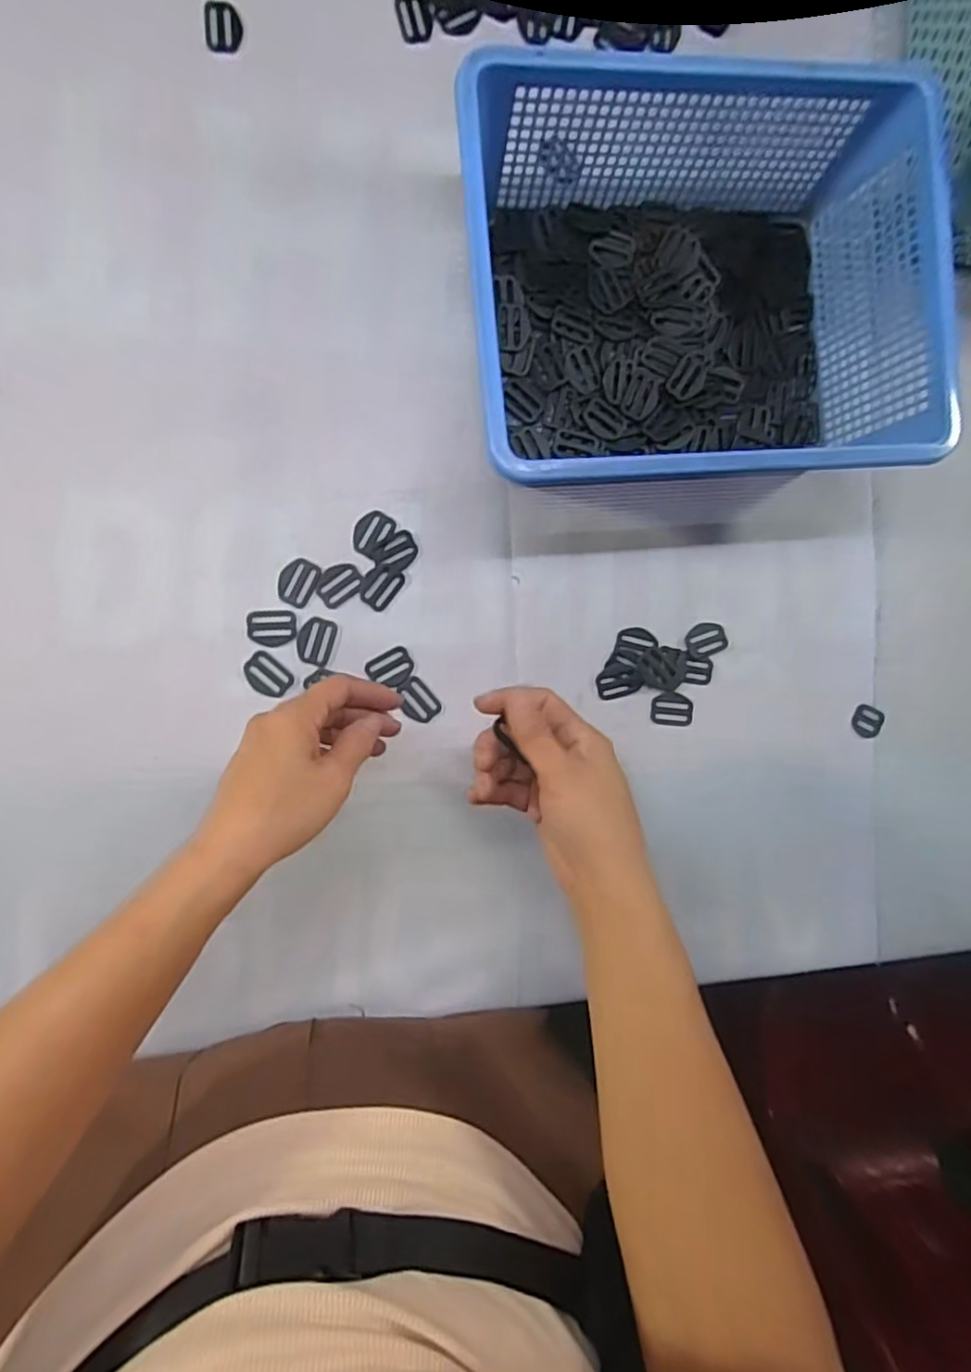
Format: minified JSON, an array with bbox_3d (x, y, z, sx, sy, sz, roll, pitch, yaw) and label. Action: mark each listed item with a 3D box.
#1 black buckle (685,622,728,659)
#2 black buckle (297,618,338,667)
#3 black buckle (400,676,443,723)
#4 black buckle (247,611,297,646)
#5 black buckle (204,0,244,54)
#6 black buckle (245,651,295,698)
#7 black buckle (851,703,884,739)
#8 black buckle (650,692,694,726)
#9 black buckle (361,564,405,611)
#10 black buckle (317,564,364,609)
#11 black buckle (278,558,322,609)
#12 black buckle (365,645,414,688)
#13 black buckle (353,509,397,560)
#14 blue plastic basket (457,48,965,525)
[{"bbox_3d":[0.169,-0.035,0.495,0.034,0.004,0.025,-14,94,-7],"label":"black buckle"},{"bbox_3d":[-0.117,-0.031,0.449,0.024,0.004,0.032,17,90,-8],"label":"black buckle"},{"bbox_3d":[-0.047,0.011,0.462,0.025,0.004,0.031,-38,97,-5],"label":"black buckle"},{"bbox_3d":[-0.147,-0.040,0.447,0.032,0.004,0.025,-4,93,-8],"label":"black buckle"},{"bbox_3d":[-0.176,-0.443,0.438,0.024,0.004,0.031,0,92,-8],"label":"black buckle"},{"bbox_3d":[-0.148,-0.007,0.442,0.033,0.005,0.024,40,87,-8],"label":"black buckle"},{"bbox_3d":[0.304,0.028,0.519,0.024,0.010,0.026,0,93,-8],"label":"black buckle"},{"bbox_3d":[0.143,0.017,0.493,0.035,0.004,0.025,6,92,-8],"label":"black buckle"},{"bbox_3d":[-0.074,-0.070,0.459,0.024,0.004,0.032,34,88,-8],"label":"black buckle"},{"bbox_3d":[-0.102,-0.072,0.453,0.031,0.004,0.024,-37,97,-5],"label":"black buckle"},{"bbox_3d":[-0.129,-0.071,0.447,0.024,0.004,0.032,26,89,-8],"label":"black buckle"},{"bbox_3d":[-0.066,-0.012,0.459,0.031,0.004,0.026,-28,96,-6],"label":"black buckle"},{"bbox_3d":[-0.079,-0.108,0.456,0.024,0.004,0.032,33,88,-8],"label":"black buckle"},{"bbox_3d":[0.132,-0.249,0.430,0.294,0.103,0.242,-5,93,-8],"label":"blue plastic basket"}]

